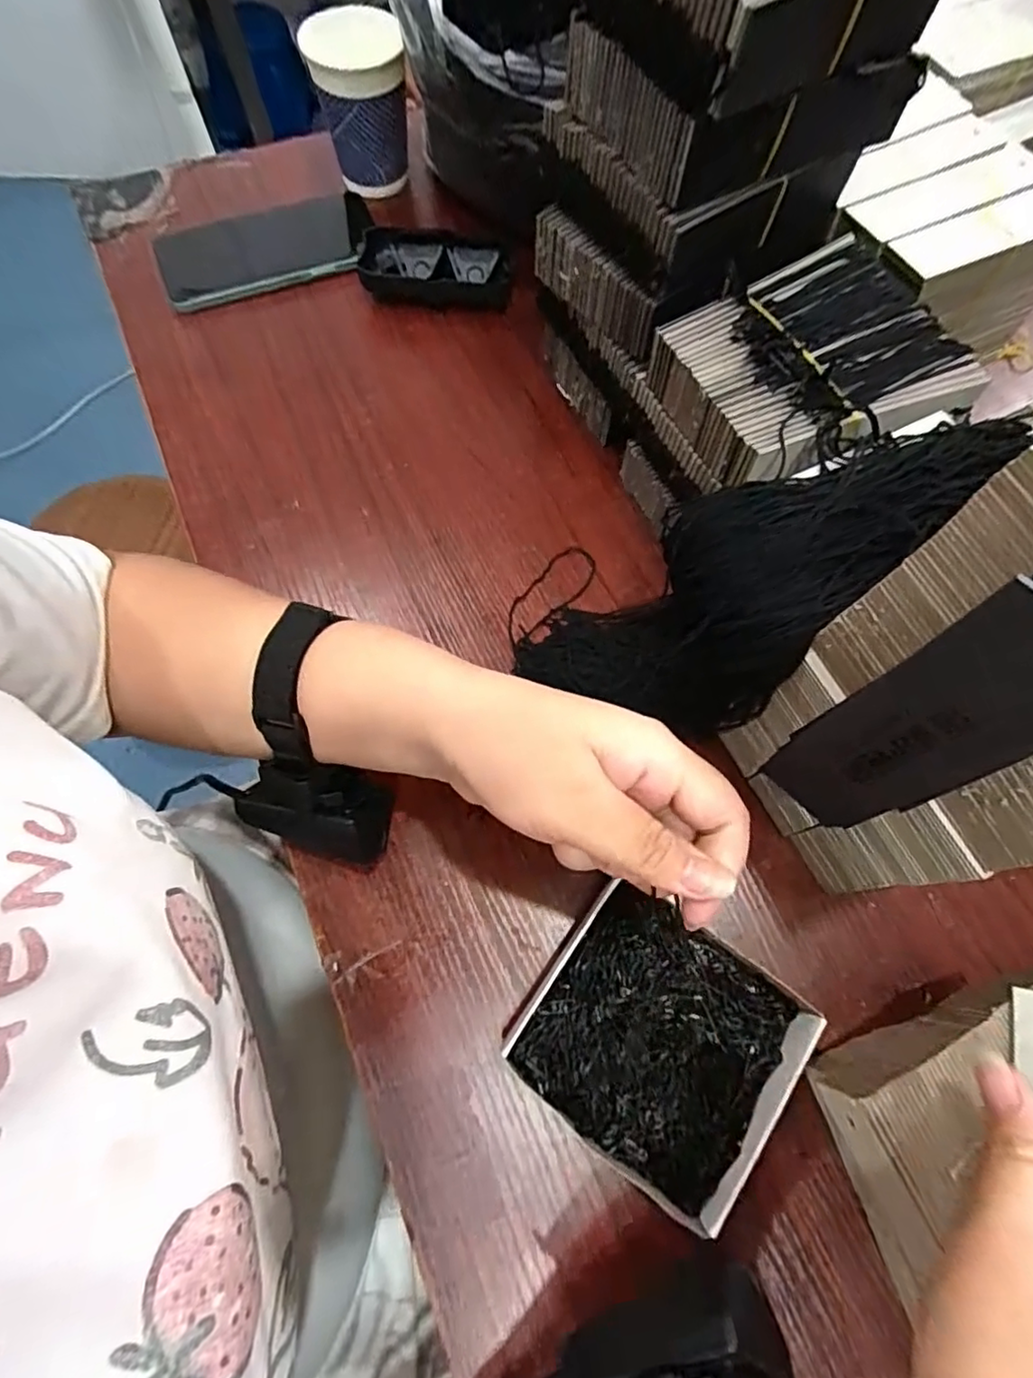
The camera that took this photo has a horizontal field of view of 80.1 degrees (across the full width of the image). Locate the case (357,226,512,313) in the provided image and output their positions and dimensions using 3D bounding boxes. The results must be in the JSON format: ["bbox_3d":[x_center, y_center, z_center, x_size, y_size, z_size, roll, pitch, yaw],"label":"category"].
[{"bbox_3d":[-0.060,-0.301,0.446,0.110,0.024,0.055,4,69,2],"label":"case"}]

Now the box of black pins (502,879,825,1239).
[{"bbox_3d":[0.063,0.155,0.273,0.110,0.021,0.100,34,73,13],"label":"box of black pins"}]

